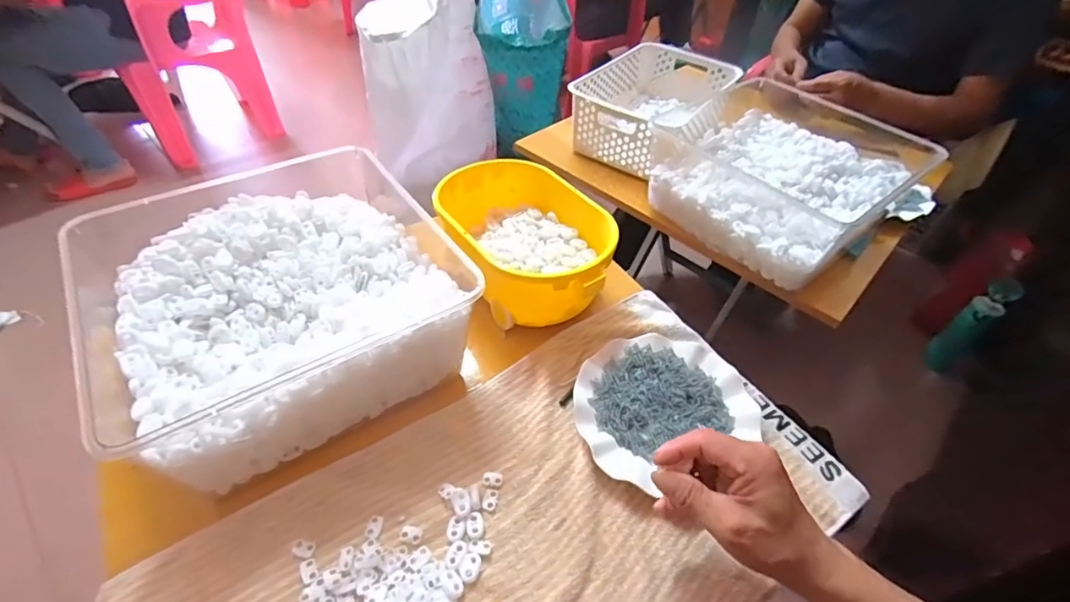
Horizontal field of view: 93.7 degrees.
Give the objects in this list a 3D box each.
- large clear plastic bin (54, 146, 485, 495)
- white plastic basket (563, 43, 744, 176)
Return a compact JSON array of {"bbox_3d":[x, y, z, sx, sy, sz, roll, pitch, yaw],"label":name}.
[{"bbox_3d":[-0.243,0.014,0.511,0.280,0.120,0.261,-24,52,-25],"label":"large clear plastic bin"},{"bbox_3d":[0.206,-0.355,0.913,0.223,0.099,0.314,28,50,21],"label":"white plastic basket"}]

